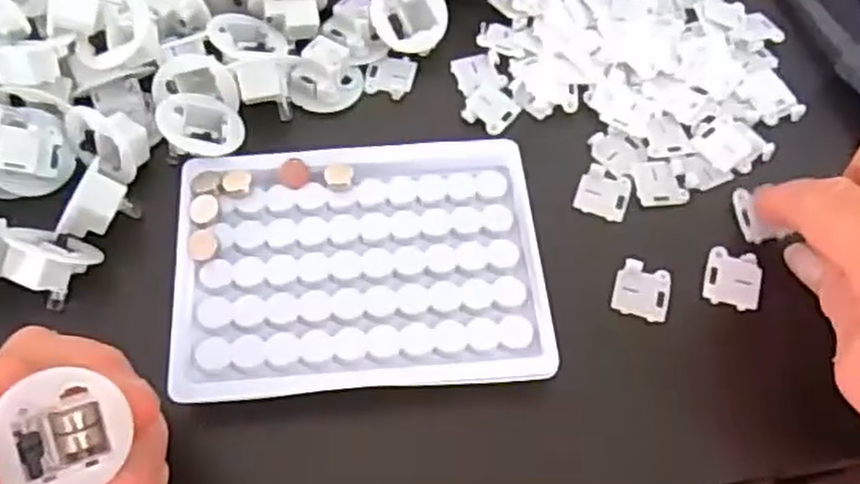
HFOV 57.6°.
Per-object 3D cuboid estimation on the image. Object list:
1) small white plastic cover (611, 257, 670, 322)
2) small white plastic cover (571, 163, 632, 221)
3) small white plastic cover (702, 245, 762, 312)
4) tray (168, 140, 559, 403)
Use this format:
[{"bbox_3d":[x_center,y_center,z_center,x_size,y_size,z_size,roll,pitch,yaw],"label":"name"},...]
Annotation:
[{"bbox_3d":[0.080,0.018,0.293,0.021,0.004,0.021,15,63,5],"label":"small white plastic cover"},{"bbox_3d":[0.070,-0.020,0.313,0.021,0.004,0.022,18,63,7],"label":"small white plastic cover"},{"bbox_3d":[0.115,0.014,0.296,0.021,0.005,0.022,12,63,4],"label":"small white plastic cover"},{"bbox_3d":[-0.025,0.007,0.287,0.129,0.010,0.096,-3,63,-4],"label":"tray"}]

